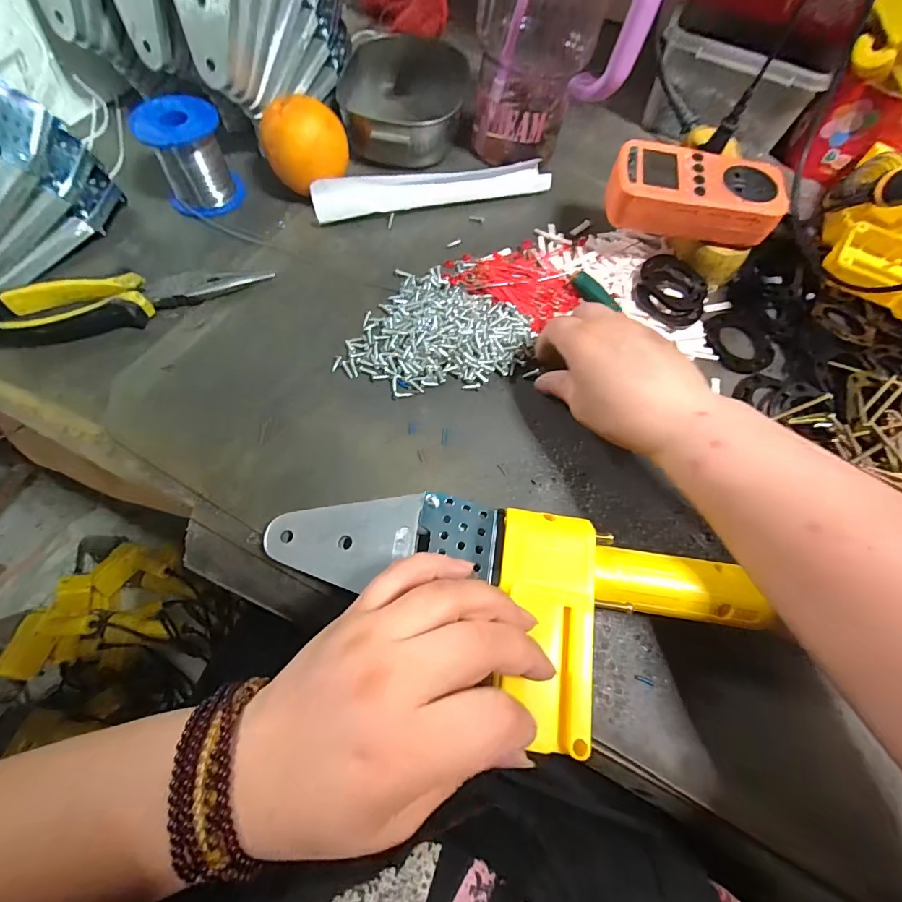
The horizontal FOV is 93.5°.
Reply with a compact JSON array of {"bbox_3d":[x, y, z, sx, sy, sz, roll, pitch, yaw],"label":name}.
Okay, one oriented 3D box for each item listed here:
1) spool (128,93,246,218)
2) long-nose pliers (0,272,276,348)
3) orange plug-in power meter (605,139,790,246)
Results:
[{"bbox_3d":[-0.226,-0.257,0.370,0.064,0.066,0.064,-24,70,-13],"label":"spool"},{"bbox_3d":[-0.245,-0.116,0.325,0.192,0.022,0.045,-16,68,-10],"label":"long-nose pliers"},{"bbox_3d":[0.193,-0.208,0.341,0.129,0.028,0.070,14,66,2],"label":"orange plug-in power meter"}]

